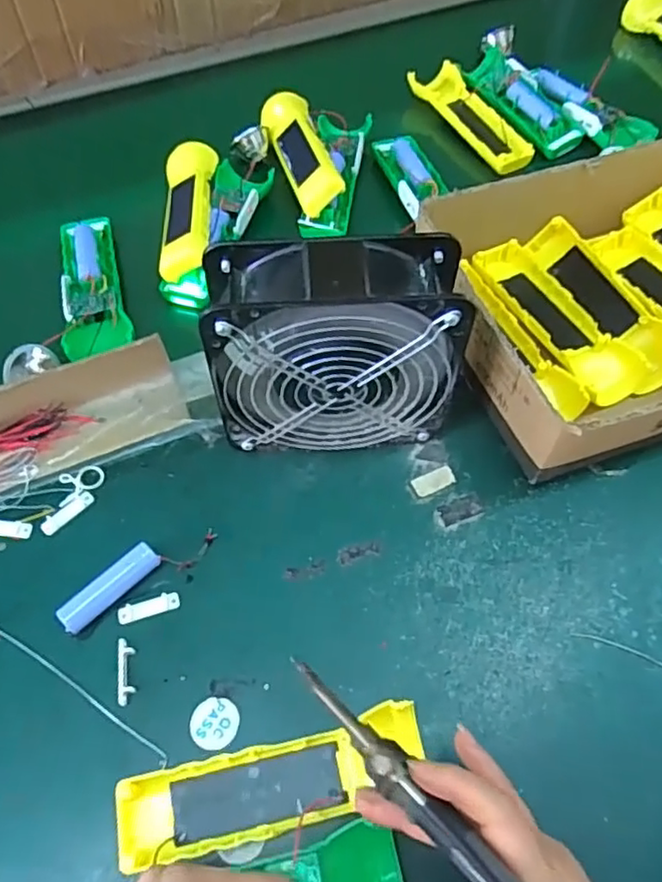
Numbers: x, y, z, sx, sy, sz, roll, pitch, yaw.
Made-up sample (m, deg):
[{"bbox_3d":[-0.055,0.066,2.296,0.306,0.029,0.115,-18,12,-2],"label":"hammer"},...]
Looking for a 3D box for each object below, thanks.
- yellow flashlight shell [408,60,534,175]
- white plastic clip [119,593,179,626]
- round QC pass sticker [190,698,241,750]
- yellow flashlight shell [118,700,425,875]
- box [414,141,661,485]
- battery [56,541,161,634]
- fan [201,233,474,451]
[{"bbox_3d":[0.147,-0.339,0.666,0.054,0.017,0.167,-25,64,-14],"label":"yellow flashlight shell"},{"bbox_3d":[-0.113,0.103,0.397,0.037,0.004,0.011,-17,63,-10],"label":"white plastic clip"},{"bbox_3d":[-0.067,0.161,0.365,0.026,0.004,0.026,0,61,-1],"label":"round QC pass sticker"},{"bbox_3d":[-0.030,0.182,0.341,0.162,0.019,0.043,-15,62,-7],"label":"yellow flashlight shell"},{"bbox_3d":[0.289,-0.138,0.482,0.412,0.102,0.219,-18,63,-11],"label":"box"},{"bbox_3d":[-0.137,0.092,0.397,0.066,0.016,0.017,-39,68,-20],"label":"battery"},{"bbox_3d":[0.003,-0.055,0.409,0.146,0.148,0.066,-1,61,-2],"label":"fan"}]

